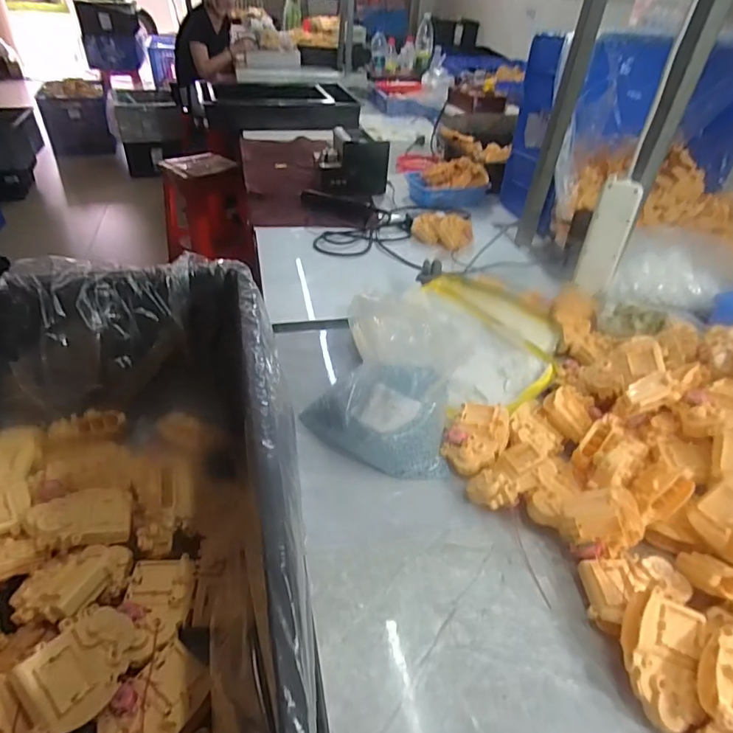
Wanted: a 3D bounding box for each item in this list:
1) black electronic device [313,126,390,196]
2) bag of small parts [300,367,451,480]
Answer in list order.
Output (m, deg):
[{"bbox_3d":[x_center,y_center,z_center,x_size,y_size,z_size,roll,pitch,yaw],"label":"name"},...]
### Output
[{"bbox_3d":[-0.042,-0.555,1.332,0.185,0.128,0.121,-4,39,-11],"label":"black electronic device"},{"bbox_3d":[0.012,0.063,0.600,0.181,0.111,0.095,3,38,-2],"label":"bag of small parts"}]

